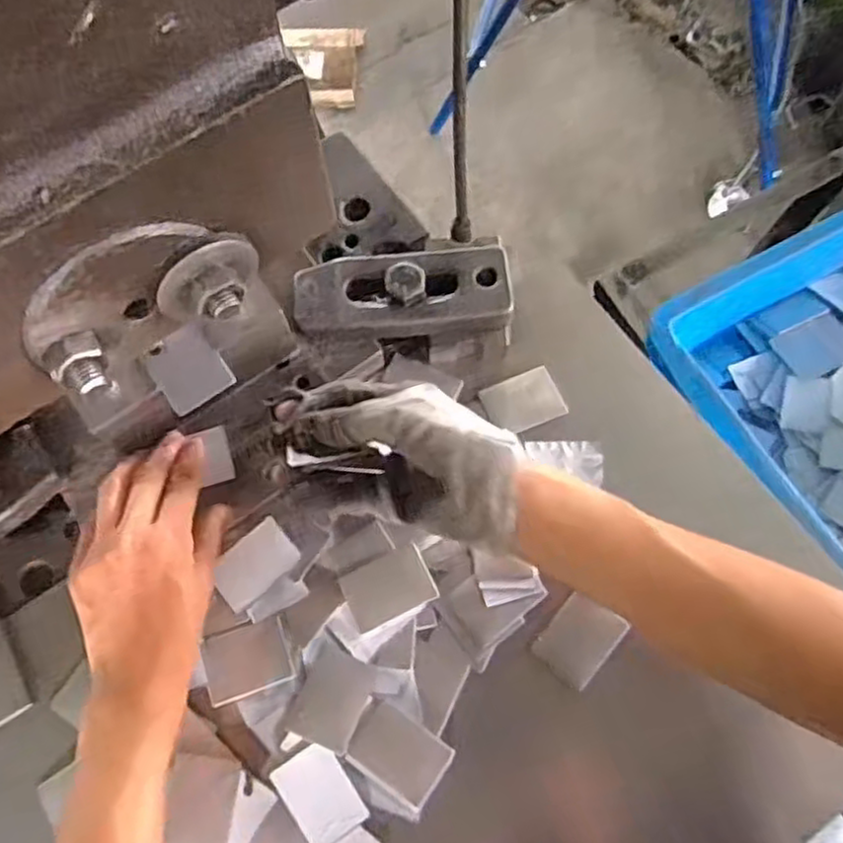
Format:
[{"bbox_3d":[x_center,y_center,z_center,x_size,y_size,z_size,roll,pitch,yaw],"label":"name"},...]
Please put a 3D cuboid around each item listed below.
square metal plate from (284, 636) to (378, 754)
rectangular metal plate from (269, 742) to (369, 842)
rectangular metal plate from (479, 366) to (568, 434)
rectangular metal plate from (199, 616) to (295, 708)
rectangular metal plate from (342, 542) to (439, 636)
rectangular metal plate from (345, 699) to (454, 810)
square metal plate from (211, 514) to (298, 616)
[{"bbox_3d":[-0.048,0.149,0.396,0.036,0.005,0.048,26,73,-2],"label":"square metal plate"},{"bbox_3d":[-0.053,0.196,0.384,0.033,0.006,0.046,-33,74,-8],"label":"rectangular metal plate"},{"bbox_3d":[0.064,-0.012,0.463,0.046,0.008,0.034,-24,97,5],"label":"rectangular metal plate"},{"bbox_3d":[-0.097,0.132,0.404,0.047,0.005,0.035,-19,72,-4],"label":"rectangular metal plate"},{"bbox_3d":[-0.018,0.094,0.415,0.049,0.004,0.035,-25,73,-6],"label":"rectangular metal plate"},{"bbox_3d":[-0.012,0.178,0.393,0.051,0.004,0.036,35,71,6],"label":"rectangular metal plate"},{"bbox_3d":[-0.096,0.082,0.421,0.047,0.004,0.031,-41,75,-11],"label":"square metal plate"}]

